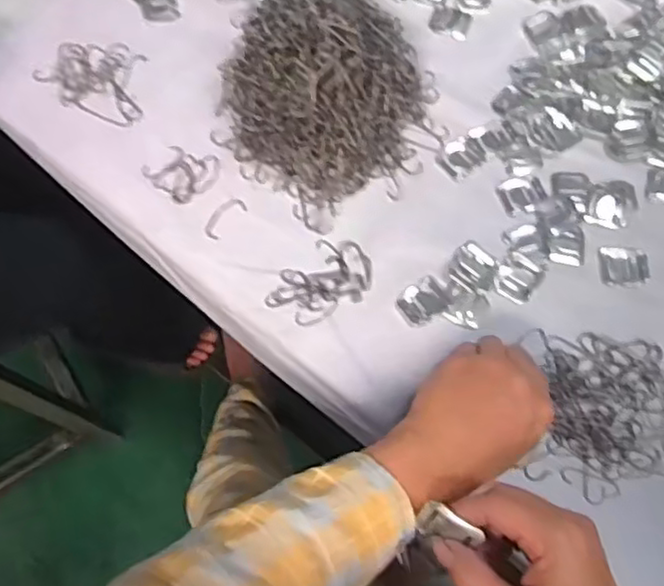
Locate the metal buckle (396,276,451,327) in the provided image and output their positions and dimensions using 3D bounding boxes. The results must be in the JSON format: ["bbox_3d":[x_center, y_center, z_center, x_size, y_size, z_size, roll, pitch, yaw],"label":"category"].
[{"bbox_3d":[0.069,0.006,0.528,0.037,0.004,0.030,-35,74,-12],"label":"metal buckle"}]

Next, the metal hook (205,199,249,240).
[{"bbox_3d":[-0.088,-0.063,0.564,0.019,0.004,0.040,41,75,13],"label":"metal hook"}]

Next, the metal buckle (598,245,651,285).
[{"bbox_3d":[0.230,-0.022,0.546,0.037,0.004,0.031,4,71,1],"label":"metal buckle"}]

